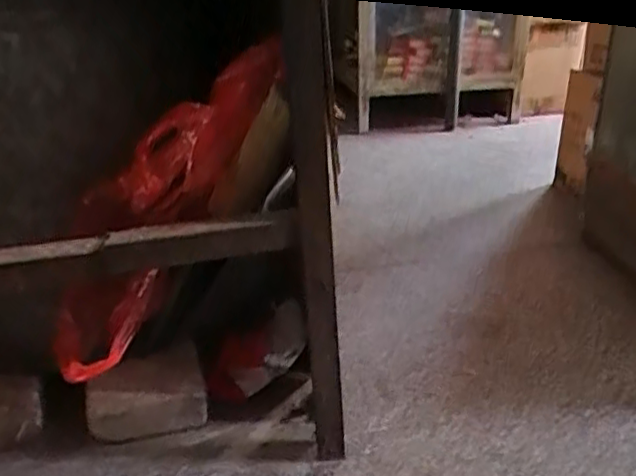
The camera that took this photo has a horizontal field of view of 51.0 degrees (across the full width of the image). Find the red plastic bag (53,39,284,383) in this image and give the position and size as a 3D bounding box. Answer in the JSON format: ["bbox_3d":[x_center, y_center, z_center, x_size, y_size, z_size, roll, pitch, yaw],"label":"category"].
[{"bbox_3d":[-0.145,-0.030,0.595,0.101,0.344,0.091,29,6,-33],"label":"red plastic bag"}]

